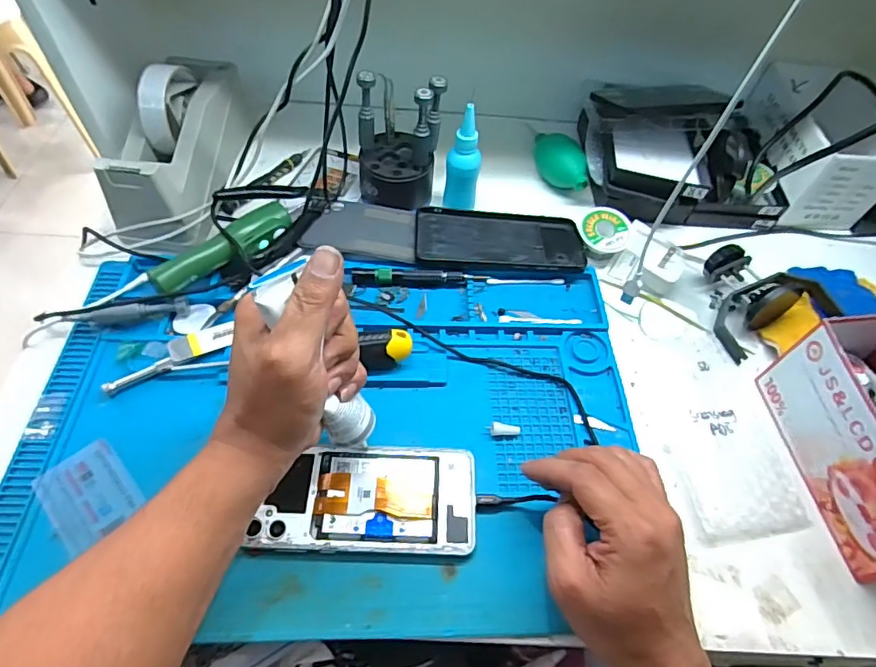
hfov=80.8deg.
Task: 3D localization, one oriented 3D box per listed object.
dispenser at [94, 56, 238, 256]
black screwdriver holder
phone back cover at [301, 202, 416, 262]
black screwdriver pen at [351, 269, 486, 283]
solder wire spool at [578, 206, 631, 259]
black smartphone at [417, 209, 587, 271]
[{"bbox_3d":[-0.254,-0.185,0.511,0.077,0.129,0.208,8,56,1],"label":"dispenser"},{"bbox_3d":[-0.039,-0.195,0.509,0.079,0.112,0.064,-2,56,-6],"label":"black screwdriver holder"},{"bbox_3d":[-0.074,-0.106,0.518,0.107,0.010,0.072,7,56,1],"label":"phone back cover"},{"bbox_3d":[-0.018,-0.054,0.493,0.127,0.011,0.014,3,56,-2],"label":"black screwdriver pen"},{"bbox_3d":[0.168,-0.102,0.524,0.051,0.022,0.051,27,58,14],"label":"solder wire spool"},{"bbox_3d":[0.063,-0.099,0.526,0.168,0.009,0.088,5,50,-4],"label":"black smartphone"}]

